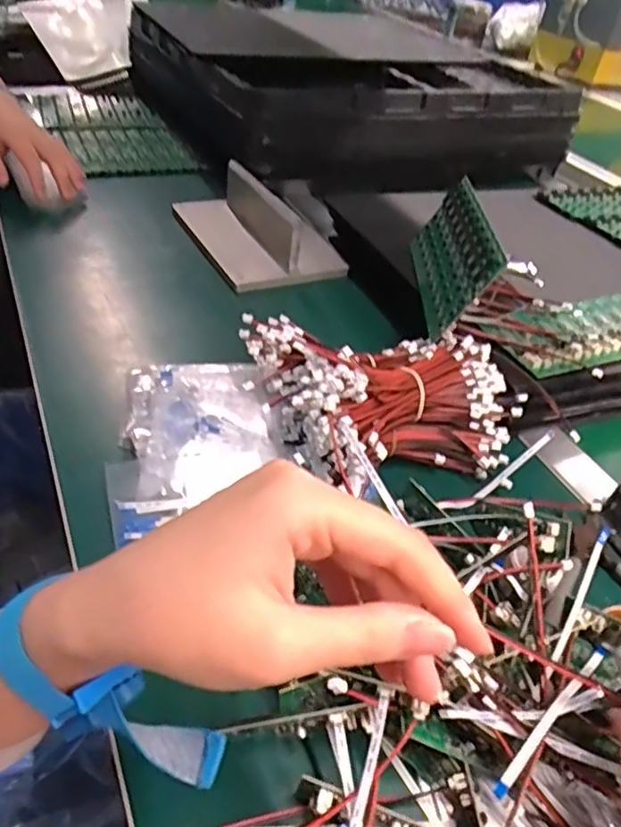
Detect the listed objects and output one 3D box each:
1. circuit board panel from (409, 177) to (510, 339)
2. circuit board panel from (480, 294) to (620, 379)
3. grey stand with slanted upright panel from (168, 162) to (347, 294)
[{"bbox_3d":[0.122,-0.140,0.551,0.007,0.081,0.184,30,34,-21],"label":"circuit board panel"},{"bbox_3d":[0.247,-0.074,0.549,0.199,0.012,0.085,-14,45,-25],"label":"circuit board panel"},{"bbox_3d":[-0.058,-0.223,0.716,0.147,0.080,0.203,-18,48,-26],"label":"grey stand with slanted upright panel"}]

